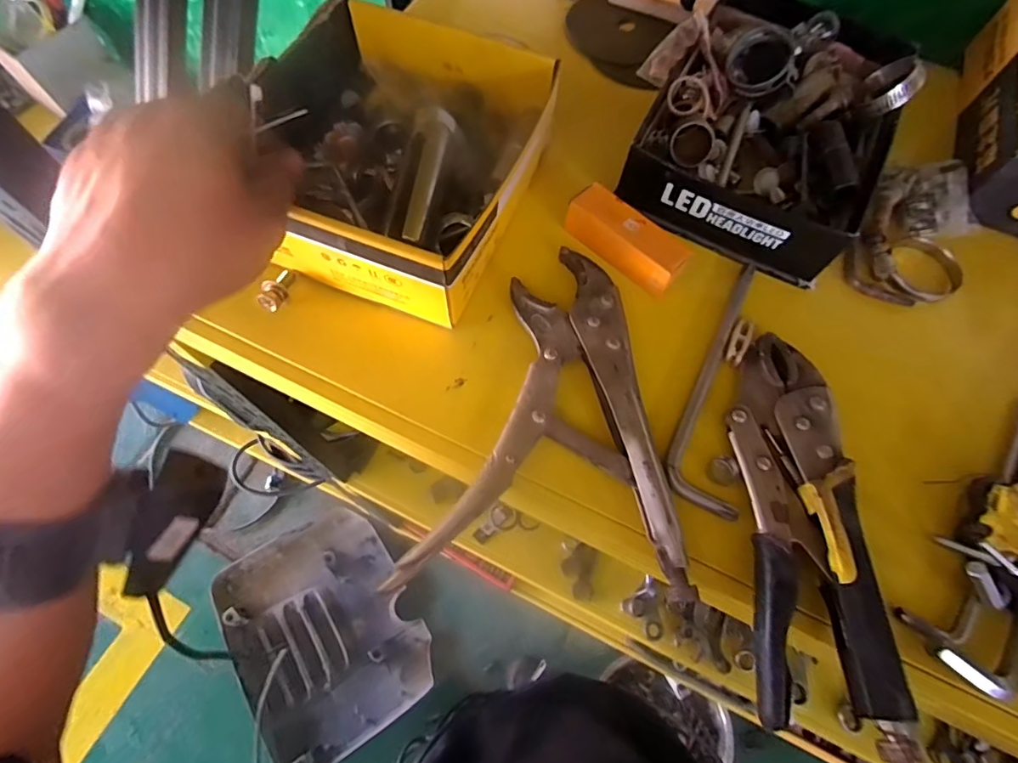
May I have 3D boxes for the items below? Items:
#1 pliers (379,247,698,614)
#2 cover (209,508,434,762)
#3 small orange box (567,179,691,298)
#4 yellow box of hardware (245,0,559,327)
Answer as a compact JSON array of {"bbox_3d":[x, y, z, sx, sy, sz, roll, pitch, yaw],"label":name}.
[{"bbox_3d":[0.030,0.015,0.297,0.143,0.016,0.204,8,66,1],"label":"pliers"},{"bbox_3d":[-0.490,0.661,1.373,0.442,0.078,0.551,-29,70,-15],"label":"cover"},{"bbox_3d":[0.077,-0.093,0.337,0.081,0.027,0.026,39,70,14],"label":"small orange box"},{"bbox_3d":[-0.073,-0.148,0.334,0.165,0.062,0.183,21,67,7],"label":"yellow box of hardware"}]

